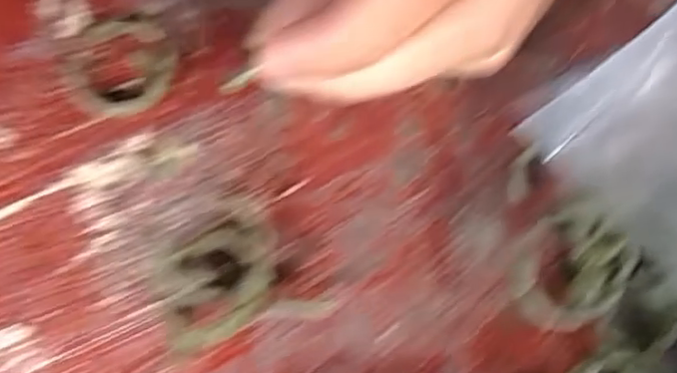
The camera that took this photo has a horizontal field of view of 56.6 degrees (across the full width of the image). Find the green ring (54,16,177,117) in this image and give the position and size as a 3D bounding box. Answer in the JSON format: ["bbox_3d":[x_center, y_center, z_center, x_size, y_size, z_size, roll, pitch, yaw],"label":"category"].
[{"bbox_3d":[-0.053,-0.029,0.152,0.025,0.007,0.027,1,70,-1],"label":"green ring"}]

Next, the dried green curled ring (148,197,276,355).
[{"bbox_3d":[-0.026,0.018,0.132,0.030,0.009,0.025,-36,75,-14],"label":"dried green curled ring"}]

